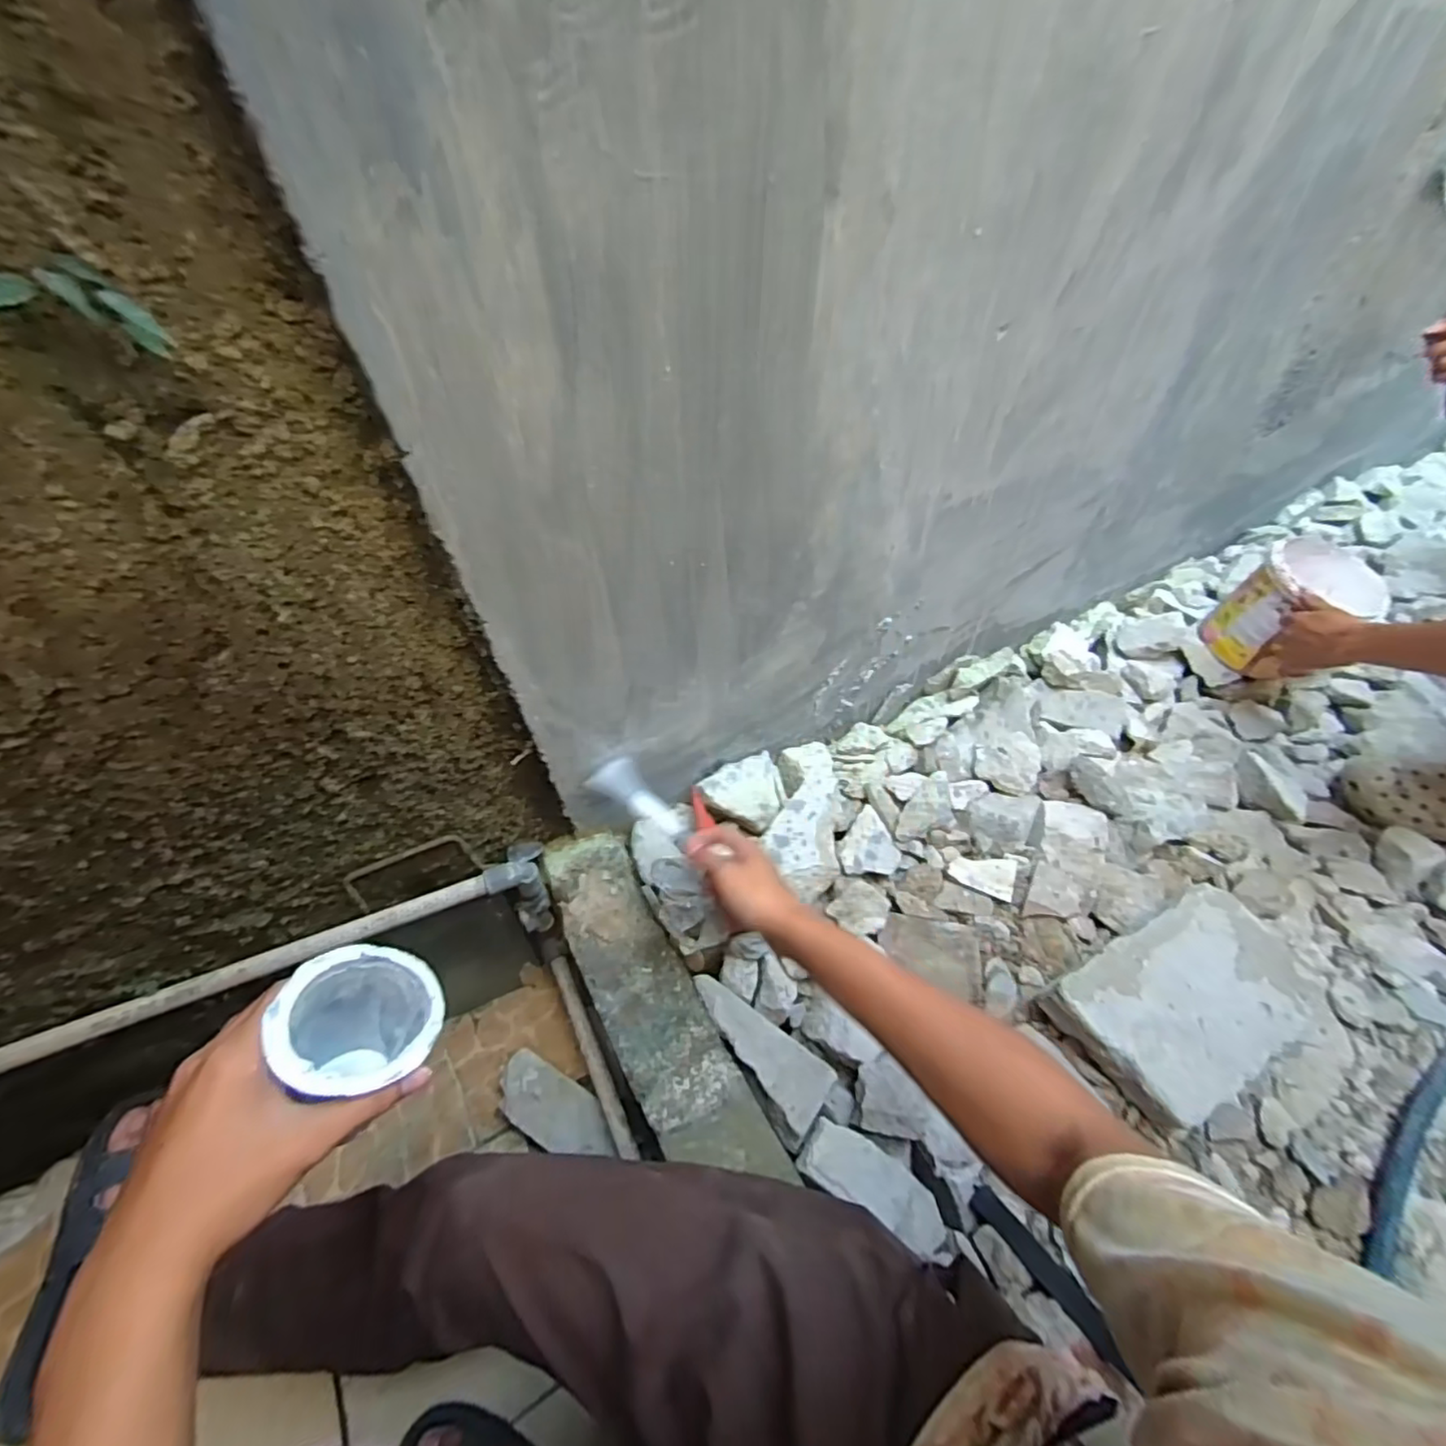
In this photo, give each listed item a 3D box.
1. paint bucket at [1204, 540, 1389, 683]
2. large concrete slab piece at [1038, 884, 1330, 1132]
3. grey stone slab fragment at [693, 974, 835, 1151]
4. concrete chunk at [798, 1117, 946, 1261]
[{"bbox_3d":[0.869,-0.176,0.990,0.159,0.172,0.159,0,58,-1],"label":"paint bucket"},{"bbox_3d":[0.500,0.303,0.691,0.254,0.091,0.158,-24,54,-15],"label":"large concrete slab piece"},{"bbox_3d":[0.030,0.355,0.689,0.175,0.030,0.074,31,59,25],"label":"grey stone slab fragment"},{"bbox_3d":[0.148,0.450,0.625,0.139,0.038,0.058,24,56,21],"label":"concrete chunk"}]

